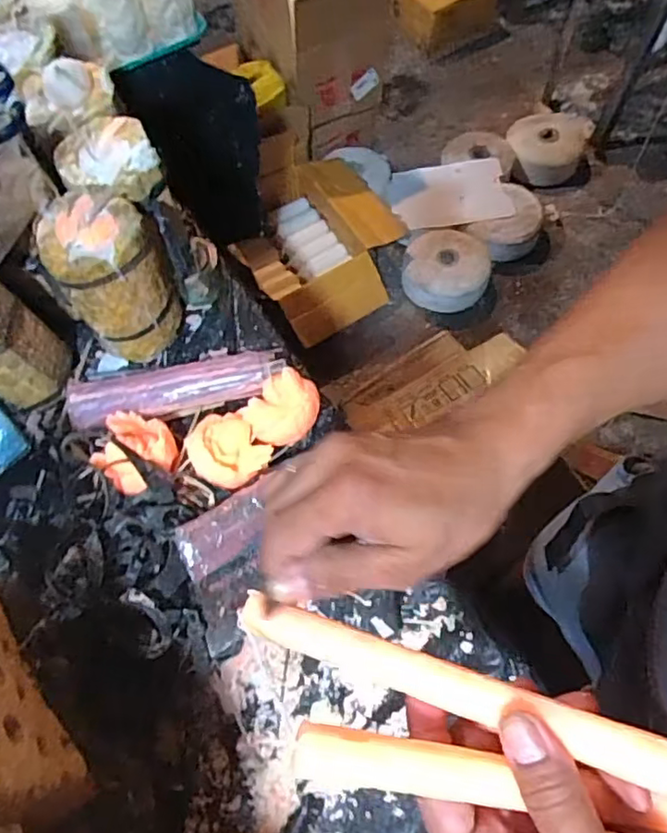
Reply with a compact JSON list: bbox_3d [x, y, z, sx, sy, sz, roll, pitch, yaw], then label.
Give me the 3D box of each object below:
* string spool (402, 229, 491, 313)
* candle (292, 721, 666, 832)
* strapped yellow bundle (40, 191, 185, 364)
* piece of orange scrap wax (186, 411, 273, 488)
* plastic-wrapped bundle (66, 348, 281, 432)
[{"bbox_3d":[0.288,-0.374,1.518,0.204,0.066,0.198,-1,65,2],"label":"string spool"},{"bbox_3d":[0.078,0.151,0.245,0.191,0.013,0.019,14,65,-10],"label":"candle"},{"bbox_3d":[-0.209,-0.135,0.587,0.093,0.154,0.083,-24,66,-9],"label":"strapped yellow bundle"},{"bbox_3d":[-0.102,0.030,0.559,0.064,0.016,0.071,-39,69,-14],"label":"piece of orange scrap wax"},{"bbox_3d":[-0.157,-0.030,0.596,0.208,0.031,0.045,-11,65,-2],"label":"plastic-wrapped bundle"}]

